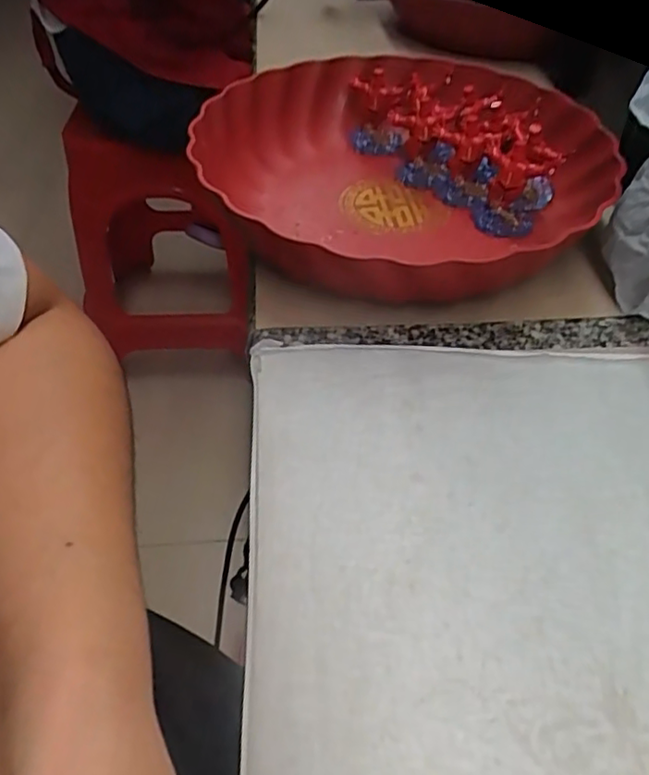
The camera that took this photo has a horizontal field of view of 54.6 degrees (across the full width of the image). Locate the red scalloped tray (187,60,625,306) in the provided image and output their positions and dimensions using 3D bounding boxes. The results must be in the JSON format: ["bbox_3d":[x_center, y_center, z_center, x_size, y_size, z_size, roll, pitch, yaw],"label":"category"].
[{"bbox_3d":[0.041,-0.132,0.384,0.233,0.053,0.242,18,49,16],"label":"red scalloped tray"}]

